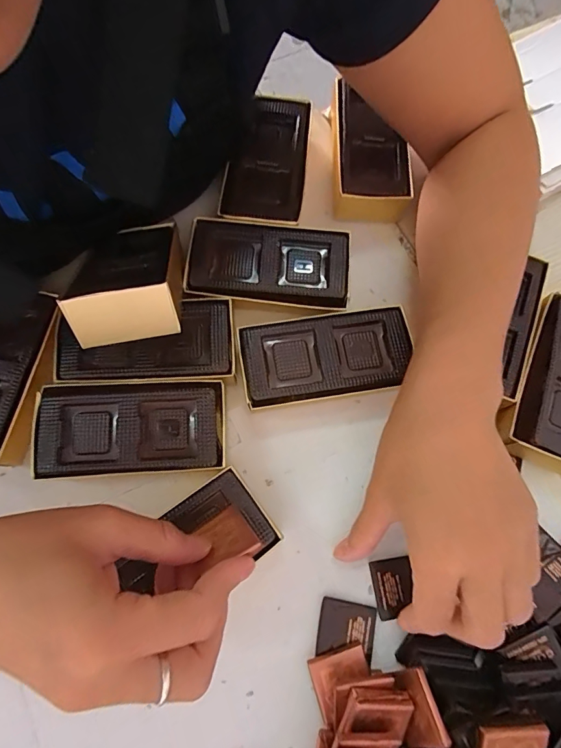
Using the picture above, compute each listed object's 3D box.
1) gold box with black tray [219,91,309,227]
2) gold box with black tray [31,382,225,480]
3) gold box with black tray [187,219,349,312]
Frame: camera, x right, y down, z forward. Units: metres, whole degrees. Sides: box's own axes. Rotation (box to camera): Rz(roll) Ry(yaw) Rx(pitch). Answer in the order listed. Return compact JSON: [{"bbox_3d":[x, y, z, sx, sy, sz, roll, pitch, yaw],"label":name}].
[{"bbox_3d":[-0.010,-0.162,0.326,0.058,0.032,0.117,6,74,0],"label":"gold box with black tray"},{"bbox_3d":[-0.093,0.037,0.267,0.113,0.034,0.056,-2,75,-2],"label":"gold box with black tray"},{"bbox_3d":[-0.009,-0.075,0.301,0.111,0.033,0.061,6,74,0],"label":"gold box with black tray"}]

